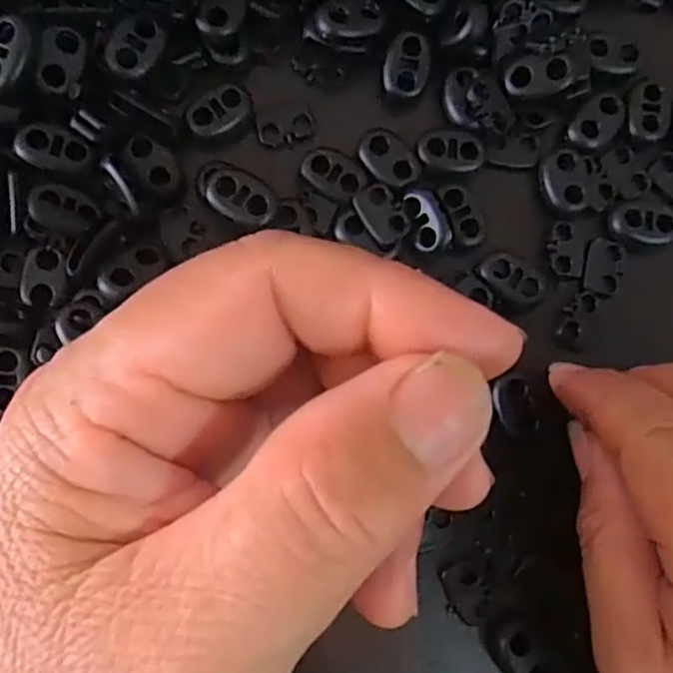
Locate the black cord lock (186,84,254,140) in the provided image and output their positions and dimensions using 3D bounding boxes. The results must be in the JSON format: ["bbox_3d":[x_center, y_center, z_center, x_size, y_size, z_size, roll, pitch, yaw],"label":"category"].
[{"bbox_3d":[-0.034,-0.067,0.197,0.019,0.006,0.012,-39,89,-8],"label":"black cord lock"}]

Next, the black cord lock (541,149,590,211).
[{"bbox_3d":[0.071,-0.049,0.203,0.014,0.004,0.018,-14,86,-7],"label":"black cord lock"}]

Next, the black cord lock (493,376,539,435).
[{"bbox_3d":[0.053,0.021,0.194,0.011,0.004,0.018,-20,89,-6],"label":"black cord lock"}]

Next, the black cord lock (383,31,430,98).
[{"bbox_3d":[0.022,-0.083,0.201,0.014,0.006,0.017,8,84,-5],"label":"black cord lock"}]

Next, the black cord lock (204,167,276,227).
[{"bbox_3d":[-0.028,-0.040,0.189,0.021,0.008,0.013,24,83,-3],"label":"black cord lock"}]

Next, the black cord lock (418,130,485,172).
[{"bbox_3d":[0.036,-0.057,0.200,0.020,0.004,0.011,8,84,-5],"label":"black cord lock"}]

